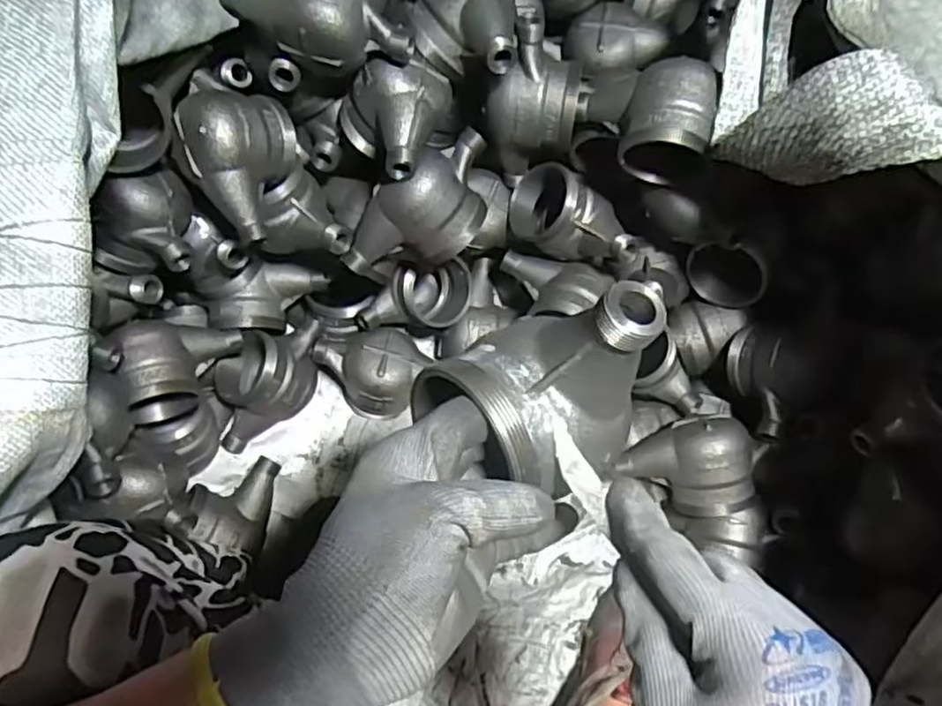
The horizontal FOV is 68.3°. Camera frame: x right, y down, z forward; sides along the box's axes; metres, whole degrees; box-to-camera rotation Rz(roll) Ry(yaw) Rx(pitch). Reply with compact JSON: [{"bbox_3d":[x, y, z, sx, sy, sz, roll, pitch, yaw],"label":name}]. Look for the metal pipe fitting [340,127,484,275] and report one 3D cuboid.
[{"bbox_3d":[-0.040,-0.119,0.607,0.143,0.078,0.072,-30,69,-17],"label":"metal pipe fitting"}]

